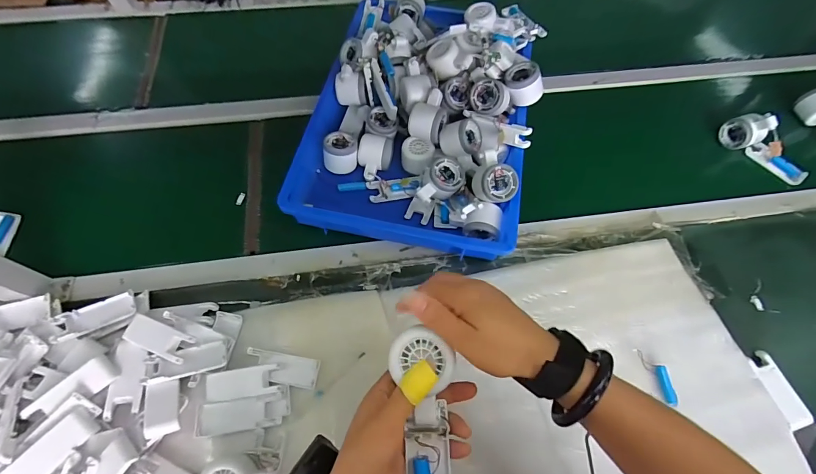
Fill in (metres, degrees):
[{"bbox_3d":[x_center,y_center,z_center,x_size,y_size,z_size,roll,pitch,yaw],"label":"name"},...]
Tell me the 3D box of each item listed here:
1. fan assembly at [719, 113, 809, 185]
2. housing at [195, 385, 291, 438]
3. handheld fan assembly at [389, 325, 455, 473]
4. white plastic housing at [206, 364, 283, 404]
[{"bbox_3d":[0.673,-0.163,0.730,0.040,0.080,0.160,-36,82,-20],"label":"fan assembly"},{"bbox_3d":[-0.212,0.230,0.505,0.114,0.016,0.045,-11,63,-9],"label":"housing"},{"bbox_3d":[0.015,0.161,0.329,0.049,0.029,0.164,-4,89,-5],"label":"handheld fan assembly"},{"bbox_3d":[-0.222,0.197,0.521,0.099,0.017,0.038,-6,63,-6],"label":"white plastic housing"}]

